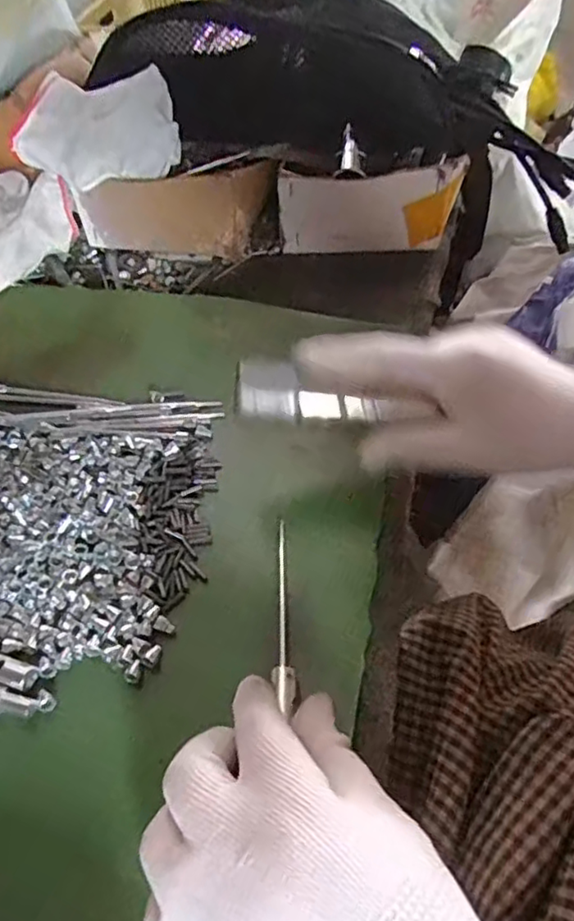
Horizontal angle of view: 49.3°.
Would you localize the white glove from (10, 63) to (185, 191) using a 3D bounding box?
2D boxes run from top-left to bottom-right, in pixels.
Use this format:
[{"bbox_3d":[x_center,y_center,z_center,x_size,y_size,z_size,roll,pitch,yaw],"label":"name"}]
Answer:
[{"bbox_3d":[-0.134,-0.234,0.440,0.109,0.046,0.068,-16,53,-8],"label":"white glove"}]

